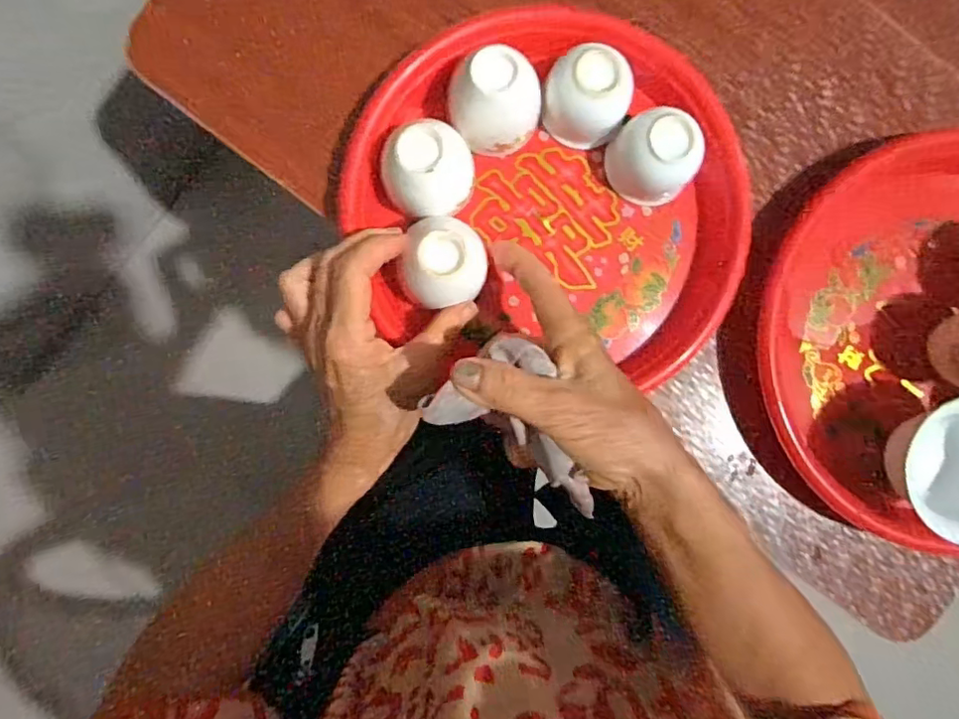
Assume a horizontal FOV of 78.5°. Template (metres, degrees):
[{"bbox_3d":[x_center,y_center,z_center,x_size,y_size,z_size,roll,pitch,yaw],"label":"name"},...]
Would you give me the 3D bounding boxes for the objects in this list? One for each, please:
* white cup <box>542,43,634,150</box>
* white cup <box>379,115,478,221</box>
[{"bbox_3d":[0.064,-0.156,0.353,0.049,0.048,0.041,22,91,-2],"label":"white cup"},{"bbox_3d":[-0.029,-0.109,0.345,0.054,0.054,0.047,-23,92,-1],"label":"white cup"}]

